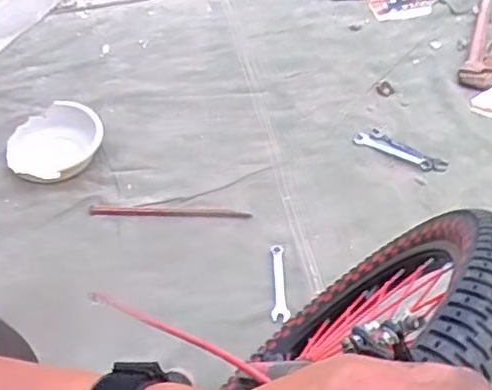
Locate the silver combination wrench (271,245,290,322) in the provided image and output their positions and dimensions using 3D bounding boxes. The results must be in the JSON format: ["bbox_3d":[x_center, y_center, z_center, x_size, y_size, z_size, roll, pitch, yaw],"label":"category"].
[{"bbox_3d":[0.050,0.134,0.954,0.025,0.009,0.119,-4,63,3],"label":"silver combination wrench"}]

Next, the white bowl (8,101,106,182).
[{"bbox_3d":[-0.358,-0.099,1.161,0.175,0.065,0.191,-3,49,3],"label":"white bowl"}]

